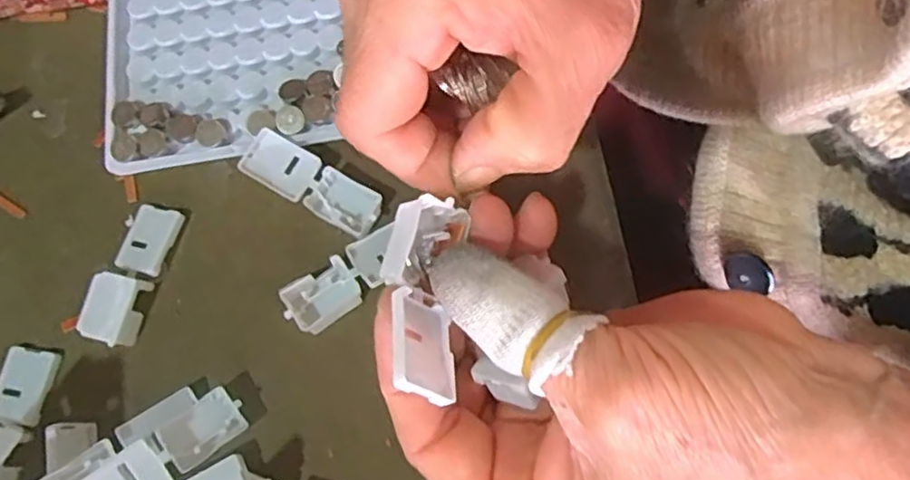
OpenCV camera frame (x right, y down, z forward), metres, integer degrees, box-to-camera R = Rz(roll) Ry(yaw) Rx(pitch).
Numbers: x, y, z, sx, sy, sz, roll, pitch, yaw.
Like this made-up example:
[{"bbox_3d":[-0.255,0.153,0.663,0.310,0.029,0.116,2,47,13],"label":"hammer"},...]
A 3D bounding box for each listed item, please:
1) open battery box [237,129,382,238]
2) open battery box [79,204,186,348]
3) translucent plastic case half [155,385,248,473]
[{"bbox_3d":[-0.055,-0.022,0.254,0.056,0.013,0.019,27,75,12],"label":"open battery box"},{"bbox_3d":[-0.122,0.012,0.250,0.021,0.014,0.054,10,72,7],"label":"open battery box"},{"bbox_3d":[-0.087,0.064,0.226,0.026,0.007,0.018,-35,85,-20],"label":"translucent plastic case half"}]

